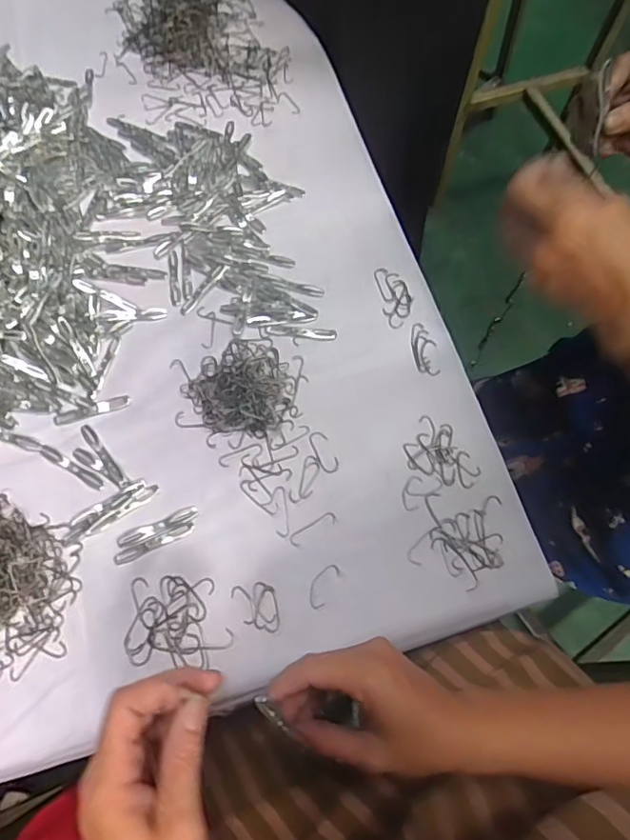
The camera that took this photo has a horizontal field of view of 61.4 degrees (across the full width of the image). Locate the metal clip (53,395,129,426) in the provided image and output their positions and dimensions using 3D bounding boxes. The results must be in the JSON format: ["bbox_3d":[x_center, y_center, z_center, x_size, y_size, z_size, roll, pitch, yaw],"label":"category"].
[{"bbox_3d":[-0.211,-0.009,0.503,0.070,0.004,0.013,-17,69,-8],"label":"metal clip"}]

